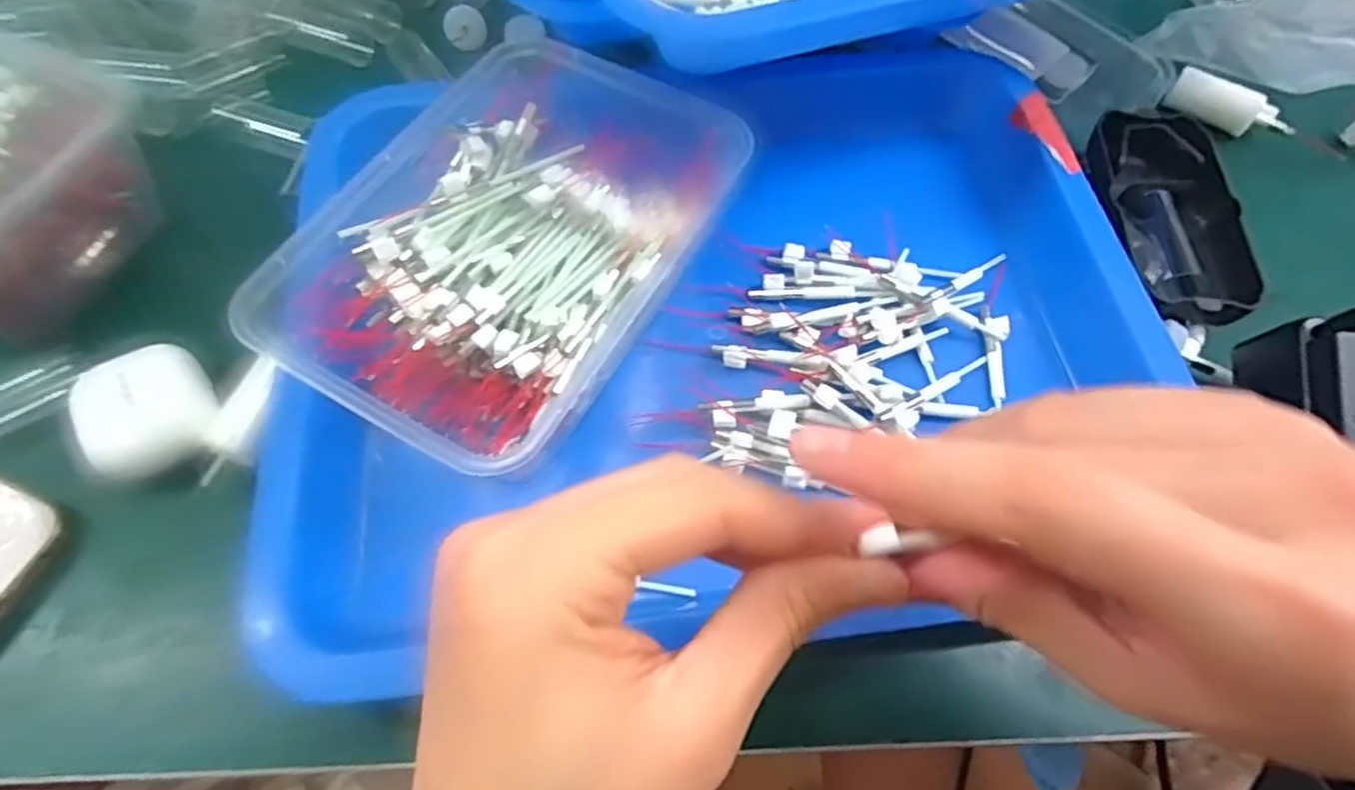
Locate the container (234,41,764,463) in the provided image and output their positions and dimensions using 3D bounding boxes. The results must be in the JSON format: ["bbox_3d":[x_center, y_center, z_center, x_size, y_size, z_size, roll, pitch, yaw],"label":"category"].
[{"bbox_3d":[-0.062,-0.052,0.280,0.113,0.062,0.166,30,66,14],"label":"container"}]

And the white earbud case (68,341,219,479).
[{"bbox_3d":[-0.198,0.007,0.277,0.045,0.029,0.044,-22,65,-12],"label":"white earbud case"}]

